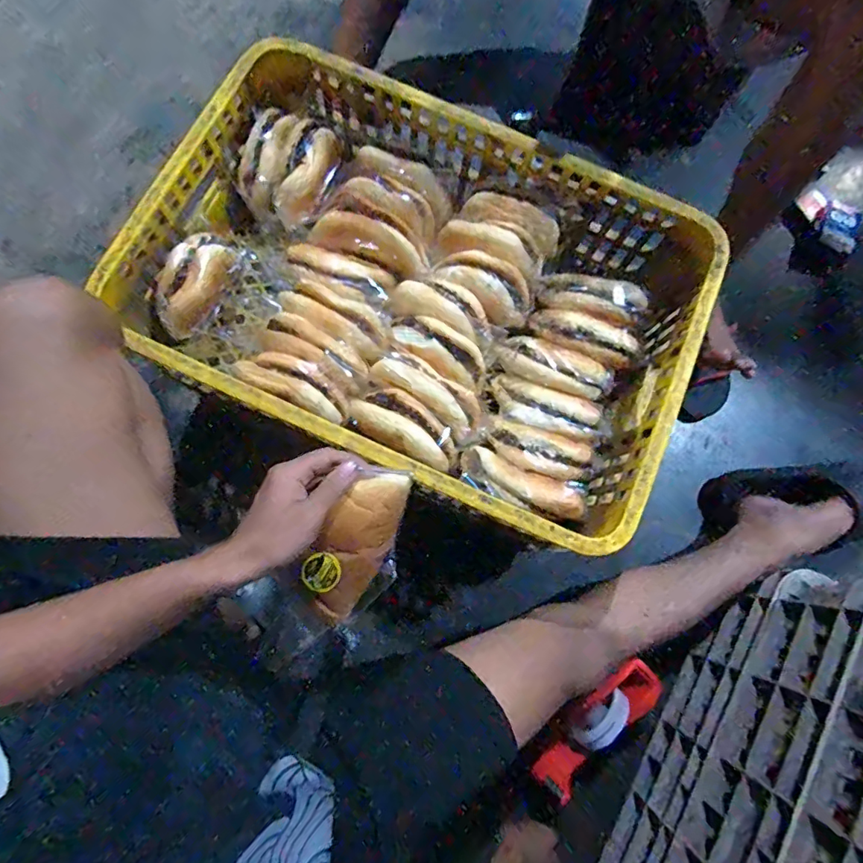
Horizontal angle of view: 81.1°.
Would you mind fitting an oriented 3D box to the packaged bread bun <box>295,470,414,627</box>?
[{"bbox_3d":[-0.063,0.099,0.412,0.069,0.045,0.144,22,110,4],"label":"packaged bread bun"}]

